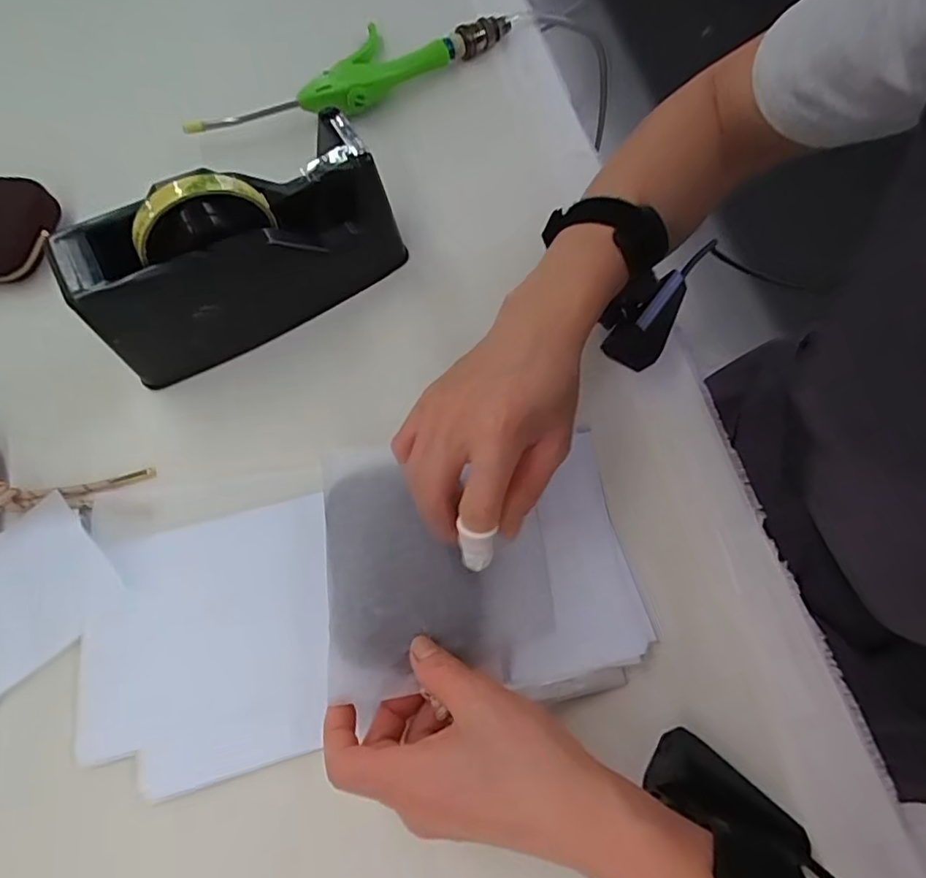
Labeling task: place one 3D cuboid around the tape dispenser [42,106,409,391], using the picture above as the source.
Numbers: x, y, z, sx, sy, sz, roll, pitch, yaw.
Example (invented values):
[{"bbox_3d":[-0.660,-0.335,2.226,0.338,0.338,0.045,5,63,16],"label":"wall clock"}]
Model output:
[{"bbox_3d":[-0.143,-0.122,0.372,0.194,0.112,0.063,-30,70,-9],"label":"tape dispenser"}]

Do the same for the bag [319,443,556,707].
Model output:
[{"bbox_3d":[-0.014,0.068,0.326,0.125,0.014,0.135,-3,70,-11],"label":"bag"}]

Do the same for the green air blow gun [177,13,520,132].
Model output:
[{"bbox_3d":[-0.091,-0.310,0.478,0.275,0.027,0.079,-38,72,-12],"label":"green air blow gun"}]

